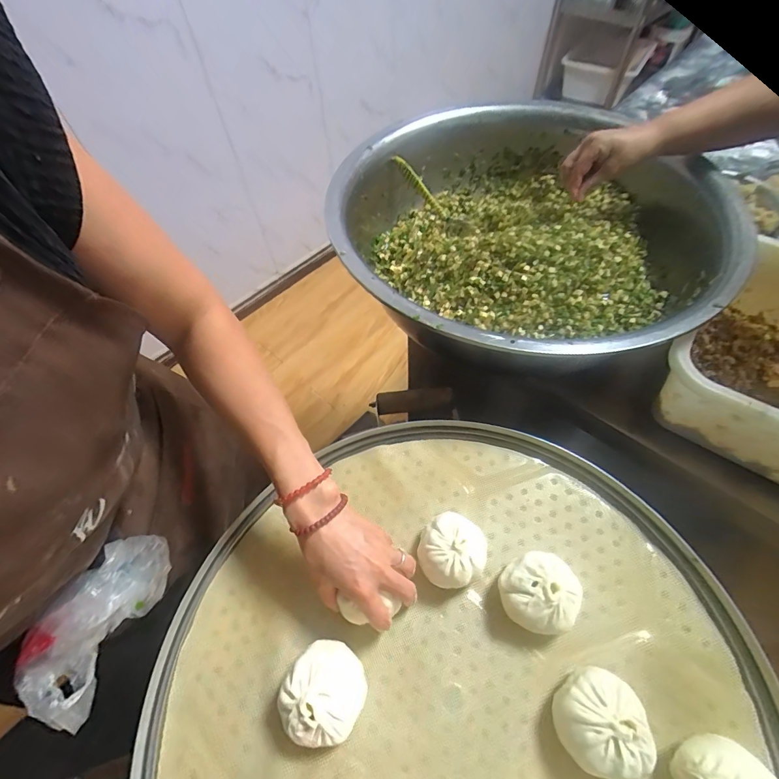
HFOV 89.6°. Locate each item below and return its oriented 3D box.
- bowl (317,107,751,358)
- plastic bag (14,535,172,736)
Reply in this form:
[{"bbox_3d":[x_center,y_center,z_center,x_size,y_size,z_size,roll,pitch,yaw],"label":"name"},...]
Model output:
[{"bbox_3d":[0.190,-0.252,0.617,0.558,0.152,0.565,-1,58,2],"label":"bowl"},{"bbox_3d":[-0.251,0.189,0.330,0.070,0.060,0.142,21,61,15],"label":"plastic bag"}]

